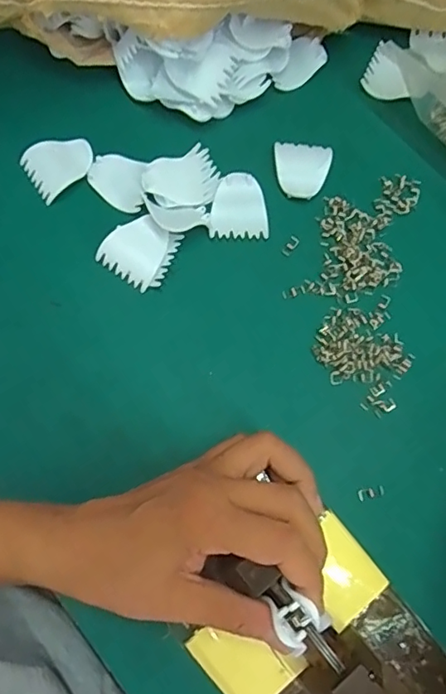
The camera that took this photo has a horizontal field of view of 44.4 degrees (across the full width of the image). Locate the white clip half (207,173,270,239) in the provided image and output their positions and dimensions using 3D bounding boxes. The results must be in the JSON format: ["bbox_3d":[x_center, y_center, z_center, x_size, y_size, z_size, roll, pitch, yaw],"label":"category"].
[{"bbox_3d":[0.010,-0.094,0.365,0.038,0.009,0.040,-1,77,-1],"label":"white clip half"}]

